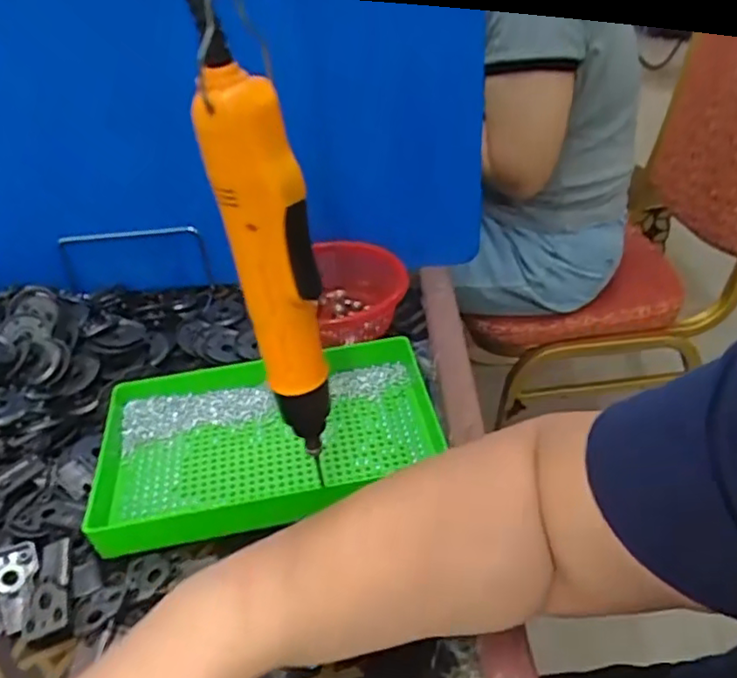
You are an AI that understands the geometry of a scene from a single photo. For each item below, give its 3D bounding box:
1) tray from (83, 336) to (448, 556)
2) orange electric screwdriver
[{"bbox_3d":[-0.077,0.071,0.490,0.252,0.031,0.156,-9,37,-5],"label":"tray"},{"bbox_3d":[-0.045,-0.026,0.315,0.028,0.194,0.038,-27,42,-26],"label":"orange electric screwdriver"}]

